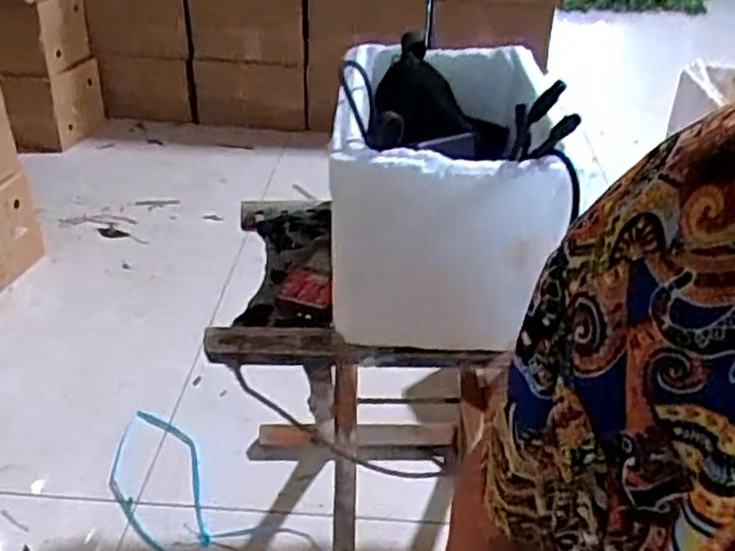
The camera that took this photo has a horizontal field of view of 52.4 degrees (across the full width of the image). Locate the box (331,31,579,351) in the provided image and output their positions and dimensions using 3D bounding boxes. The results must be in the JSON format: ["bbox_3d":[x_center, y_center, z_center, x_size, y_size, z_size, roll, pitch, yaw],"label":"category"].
[{"bbox_3d":[0.072,-0.113,0.726,0.182,0.188,0.375,1,32,3],"label":"box"}]

